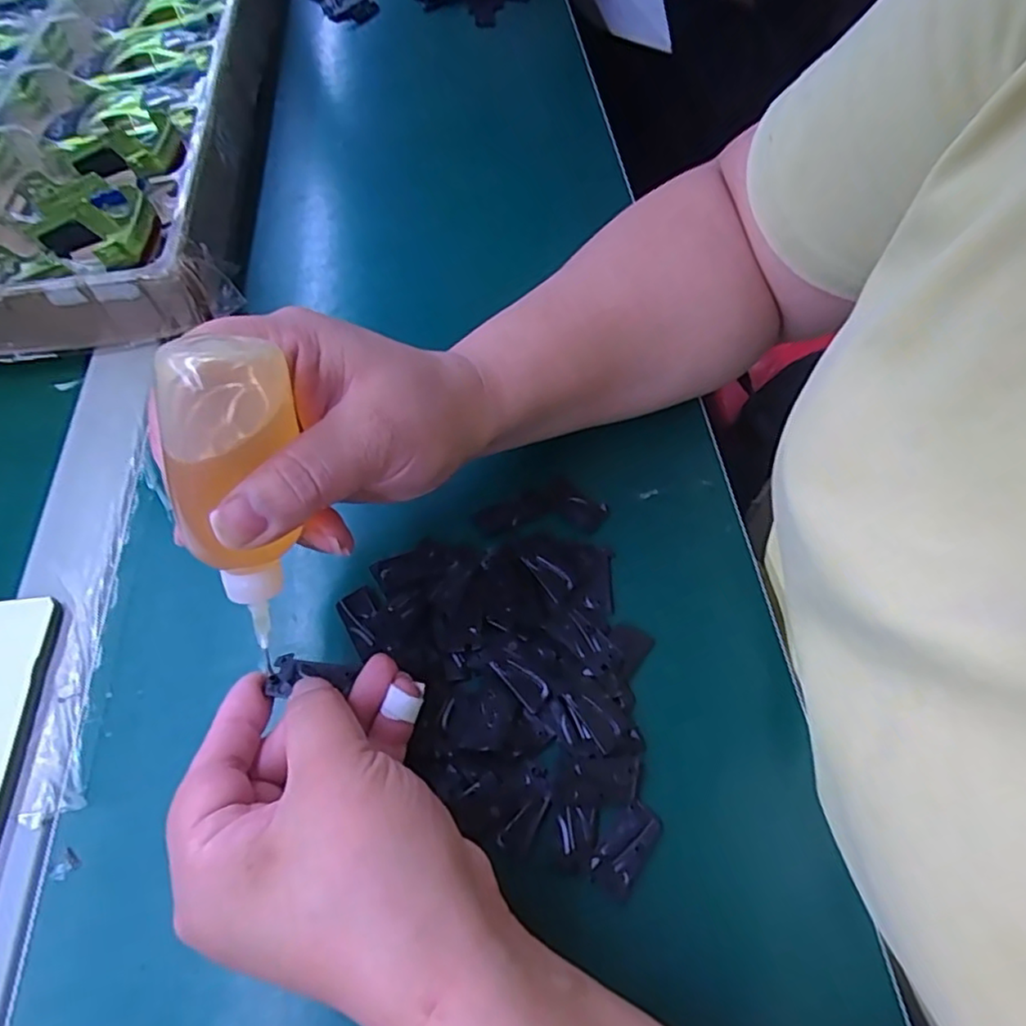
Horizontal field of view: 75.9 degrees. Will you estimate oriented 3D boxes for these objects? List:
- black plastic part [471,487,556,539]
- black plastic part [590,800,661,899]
[{"bbox_3d":[0.000,-0.001,0.320,0.041,0.004,0.015,-24,60,-13],"label":"black plastic part"},{"bbox_3d":[0.043,0.125,0.246,0.016,0.004,0.031,32,64,20],"label":"black plastic part"}]

